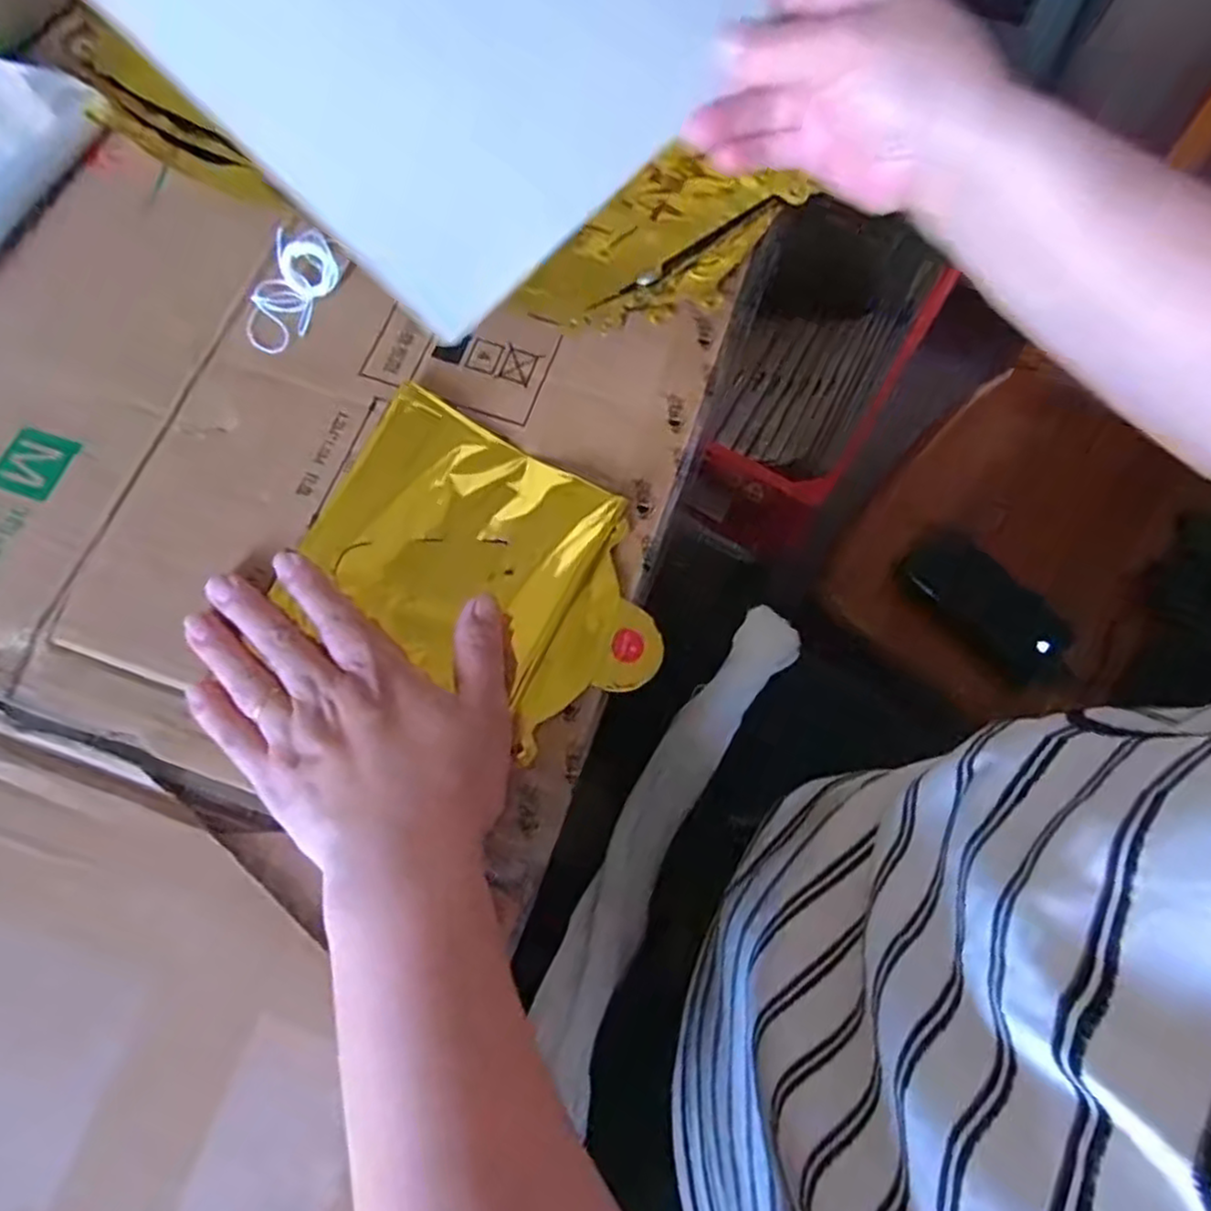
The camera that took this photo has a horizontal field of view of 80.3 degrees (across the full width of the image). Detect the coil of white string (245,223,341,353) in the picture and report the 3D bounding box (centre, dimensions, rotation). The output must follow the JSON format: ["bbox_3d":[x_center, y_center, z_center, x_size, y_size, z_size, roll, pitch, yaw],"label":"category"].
[{"bbox_3d":[-0.161,-0.161,0.368,0.036,0.005,0.064,22,91,-2],"label":"coil of white string"}]

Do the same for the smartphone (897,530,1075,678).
[{"bbox_3d":[0.358,-0.005,0.678,0.156,0.005,0.065,41,114,10],"label":"smartphone"}]

